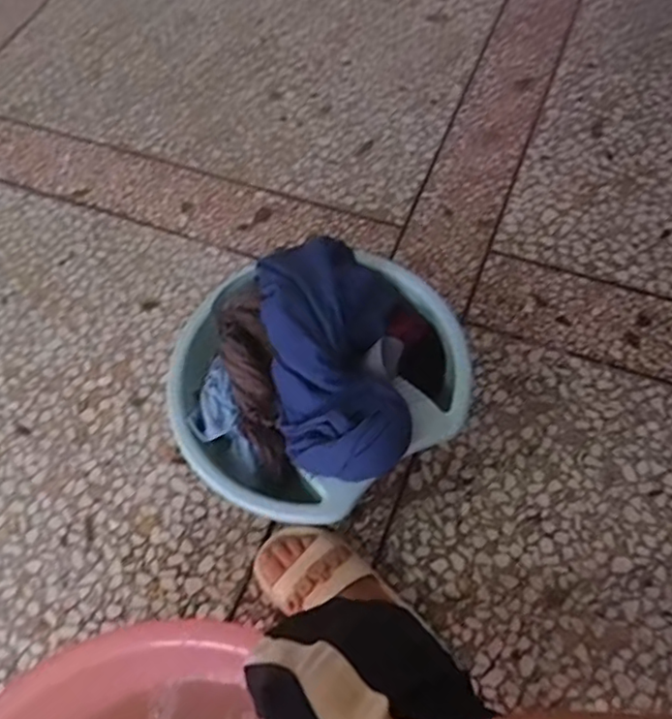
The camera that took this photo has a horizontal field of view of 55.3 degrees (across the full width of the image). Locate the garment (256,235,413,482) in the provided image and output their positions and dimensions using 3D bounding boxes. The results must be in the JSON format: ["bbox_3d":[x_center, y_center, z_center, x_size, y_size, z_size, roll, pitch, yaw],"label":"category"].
[{"bbox_3d":[0.002,-0.018,0.746,0.157,0.074,0.315,-10,61,-1],"label":"garment"}]

